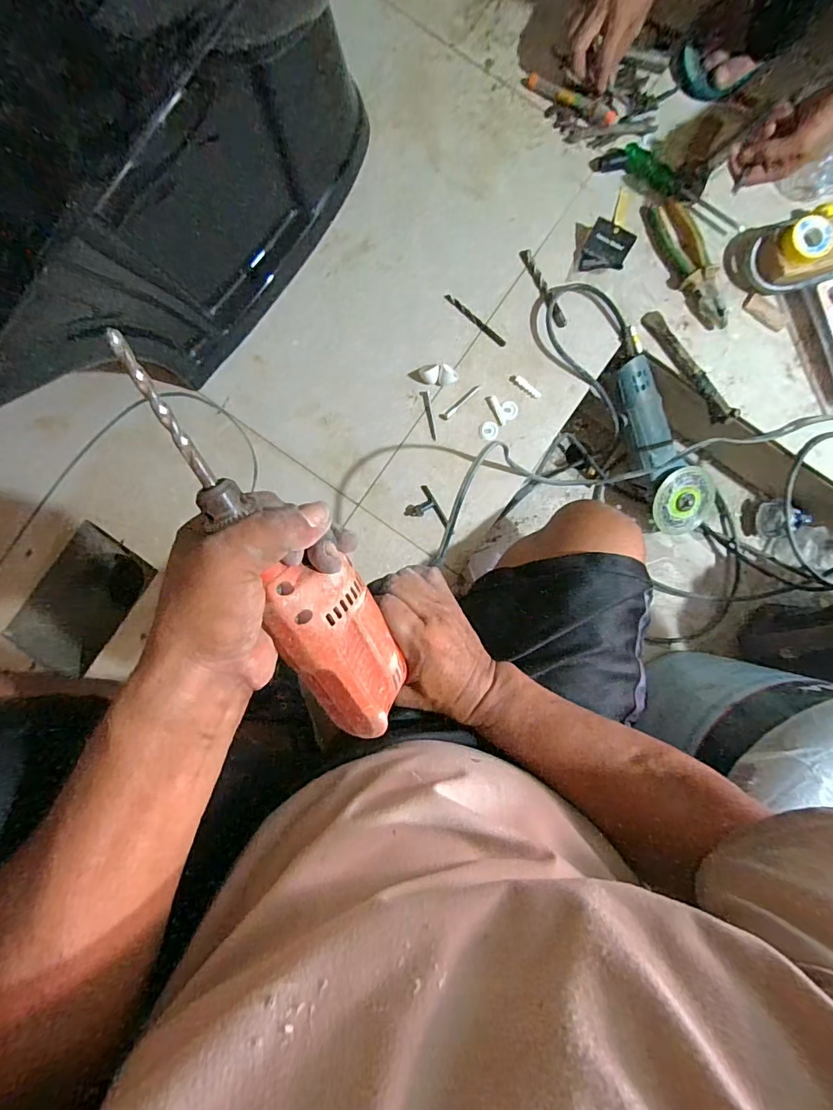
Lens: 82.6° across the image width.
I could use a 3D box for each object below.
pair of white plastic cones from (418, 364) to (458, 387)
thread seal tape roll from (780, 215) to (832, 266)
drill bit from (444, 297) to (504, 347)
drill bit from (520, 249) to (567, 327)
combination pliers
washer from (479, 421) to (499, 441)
[{"bbox_3d":[0.031,-0.243,0.639,0.050,0.016,0.025,-4,90,0],"label":"pair of white plastic cones"},{"bbox_3d":[0.494,-0.398,0.599,0.060,0.015,0.055,0,90,-1],"label":"thread seal tape roll"},{"bbox_3d":[0.082,-0.325,0.655,0.103,0.005,0.011,41,90,0],"label":"drill bit"},{"bbox_3d":[0.175,-0.368,0.655,0.016,0.010,0.115,-29,90,0],"label":"drill bit"},{"bbox_3d":[0.371,-0.397,0.643,0.058,0.020,0.187,-24,90,0],"label":"combination pliers"},{"bbox_3d":[0.099,-0.170,0.650,0.027,0.004,0.026,0,90,0],"label":"washer"}]

